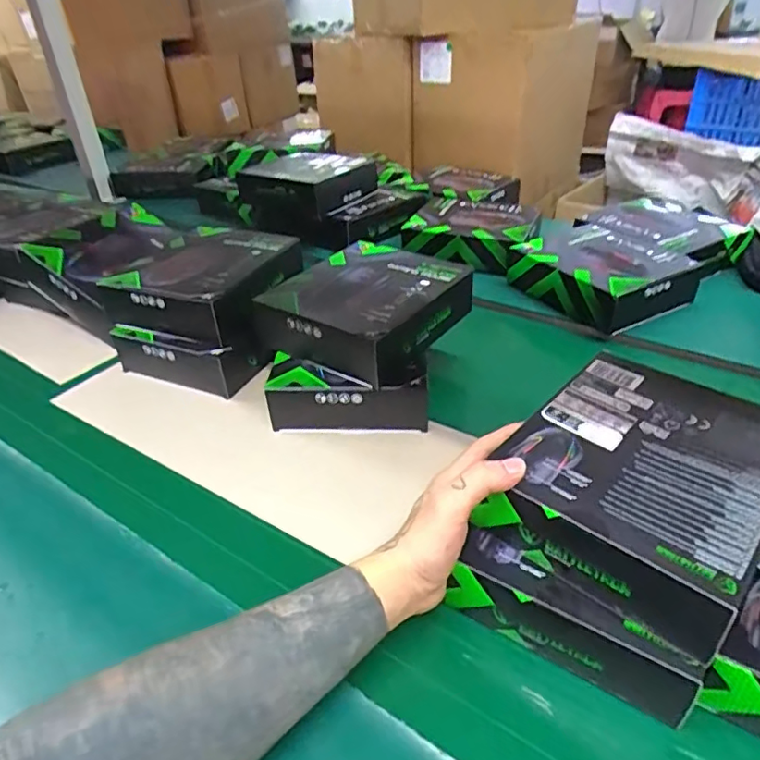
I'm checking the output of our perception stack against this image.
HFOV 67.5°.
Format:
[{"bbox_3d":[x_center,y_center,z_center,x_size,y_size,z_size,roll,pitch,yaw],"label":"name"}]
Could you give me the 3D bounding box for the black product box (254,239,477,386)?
[{"bbox_3d":[-0.015,-0.078,0.612,0.165,0.059,0.180,18,41,27],"label":"black product box"}]

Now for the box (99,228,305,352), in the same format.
[{"bbox_3d":[-0.198,-0.115,0.676,0.176,0.065,0.186,16,40,25],"label":"box"}]

